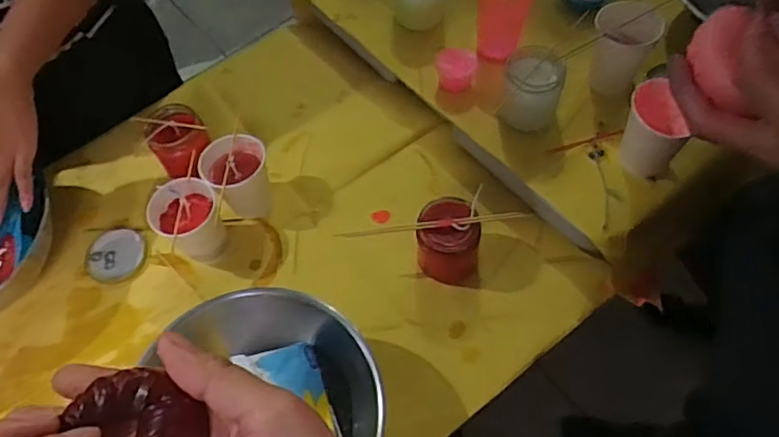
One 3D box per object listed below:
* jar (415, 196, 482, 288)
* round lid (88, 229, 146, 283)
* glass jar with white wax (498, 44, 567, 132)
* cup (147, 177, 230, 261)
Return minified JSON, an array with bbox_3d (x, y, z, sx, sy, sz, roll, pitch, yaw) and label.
[{"bbox_3d":[0.068,0.029,0.675,0.071,0.094,0.075,-2,61,3],"label":"jar"},{"bbox_3d":[-0.327,0.044,0.707,0.066,0.004,0.068,-2,61,3],"label":"round lid"},{"bbox_3d":[0.168,-0.153,0.693,0.066,0.089,0.072,-2,61,3],"label":"glass jar with white wax"},{"bbox_3d":[-0.231,0.004,0.696,0.070,0.093,0.070,-2,61,3],"label":"cup"}]

